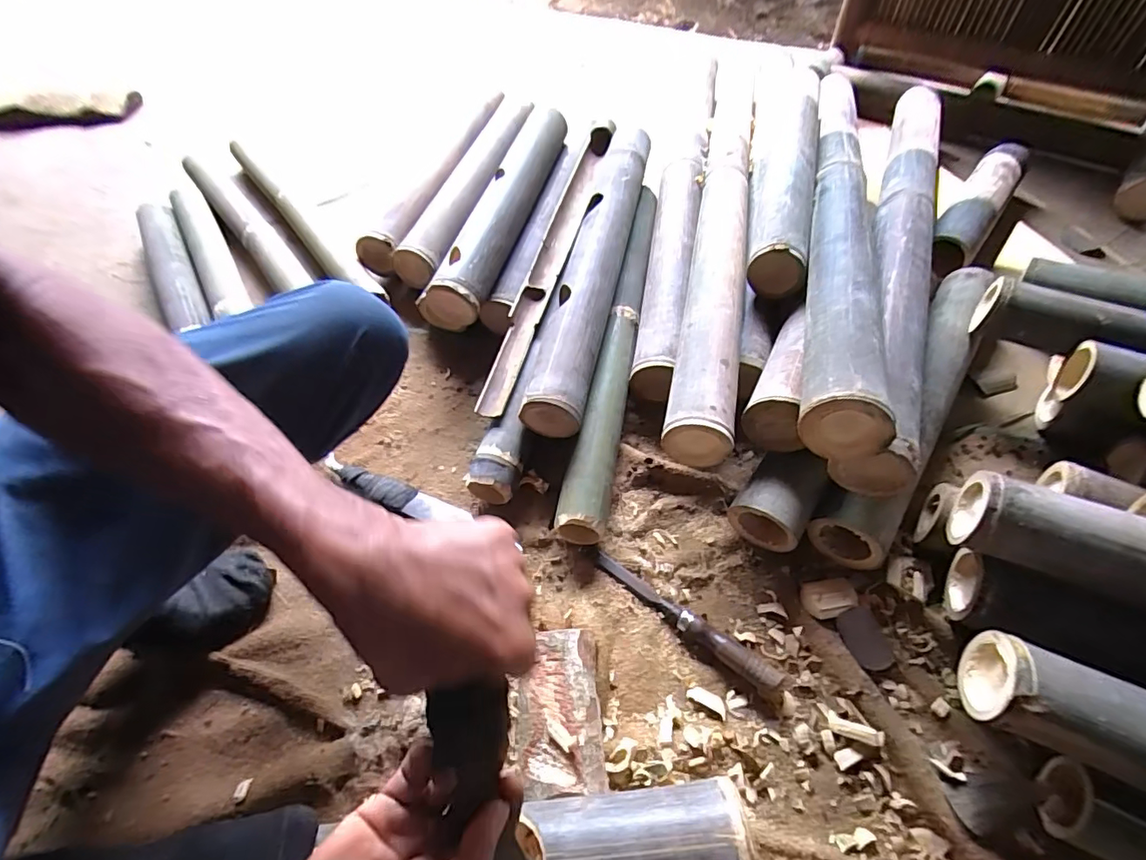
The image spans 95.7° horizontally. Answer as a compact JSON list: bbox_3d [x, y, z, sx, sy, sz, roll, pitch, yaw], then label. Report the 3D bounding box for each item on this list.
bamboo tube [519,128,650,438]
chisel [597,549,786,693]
[{"bbox_3d":[0.034,-0.256,0.770,0.084,0.072,0.581,9,57,11],"label":"bamboo tube"},{"bbox_3d":[0.115,0.195,0.551,0.217,0.023,0.025,34,64,24],"label":"chisel"}]

